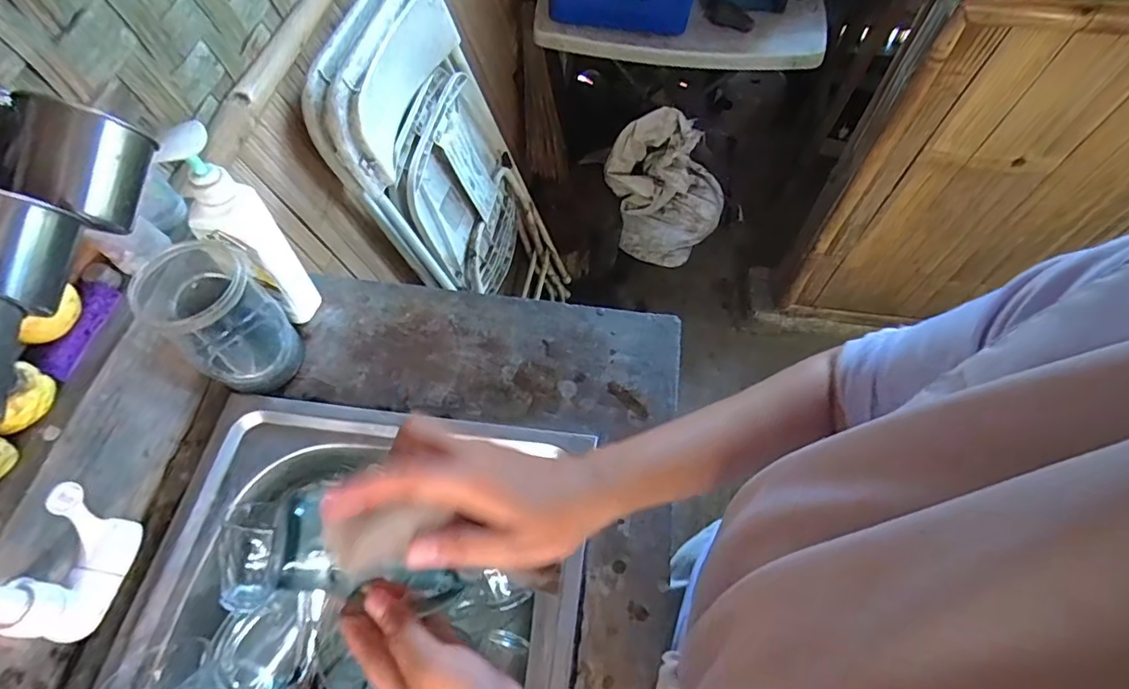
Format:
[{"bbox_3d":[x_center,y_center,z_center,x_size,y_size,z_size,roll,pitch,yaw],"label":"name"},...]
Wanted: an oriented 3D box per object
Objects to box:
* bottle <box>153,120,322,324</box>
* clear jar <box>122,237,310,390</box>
[{"bbox_3d":[-0.320,-0.103,0.555,0.066,0.234,0.046,-40,67,-21],"label":"bottle"},{"bbox_3d":[-0.347,-0.029,0.562,0.095,0.140,0.104,0,59,0],"label":"clear jar"}]

